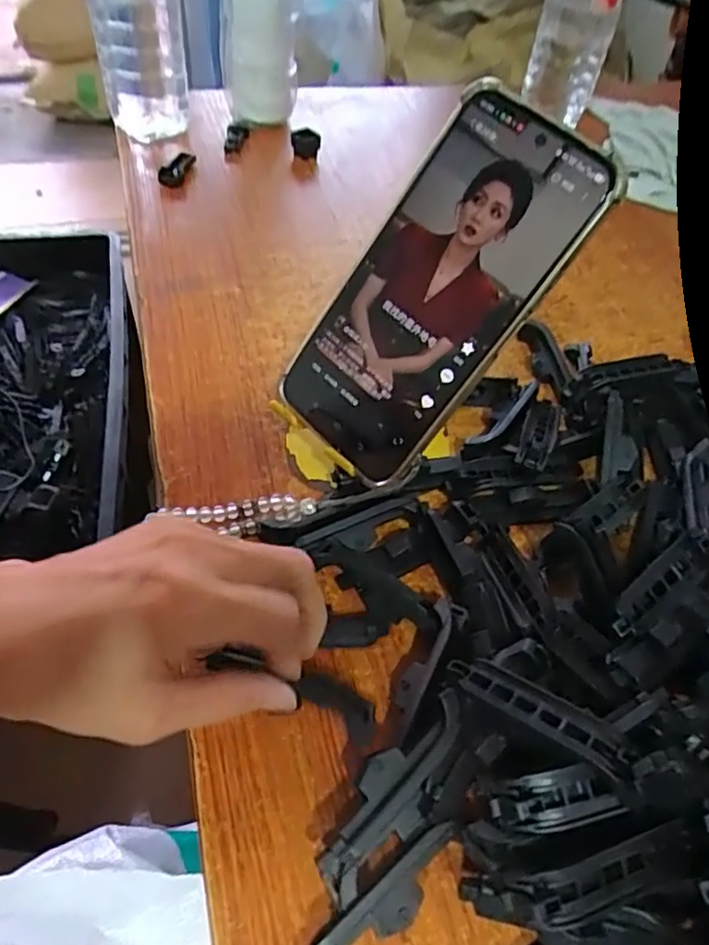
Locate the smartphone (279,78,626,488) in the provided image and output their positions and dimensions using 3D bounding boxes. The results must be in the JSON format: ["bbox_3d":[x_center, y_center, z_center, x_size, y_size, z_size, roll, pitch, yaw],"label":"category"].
[{"bbox_3d":[0.033,-0.078,0.282,0.078,0.169,0.006,44,21,18],"label":"smartphone"}]

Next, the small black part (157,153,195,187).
[{"bbox_3d":[-0.143,-0.244,0.507,0.014,0.013,0.042,16,53,6],"label":"small black part"}]

